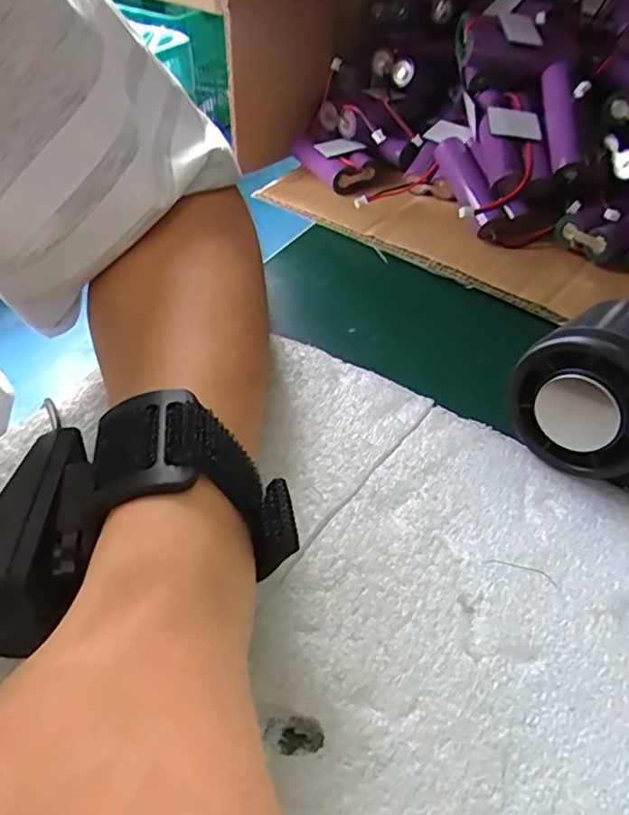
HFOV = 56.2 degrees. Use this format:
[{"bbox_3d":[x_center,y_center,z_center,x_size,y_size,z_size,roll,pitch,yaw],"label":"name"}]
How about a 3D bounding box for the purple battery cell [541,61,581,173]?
[{"bbox_3d":[0.138,-0.164,0.331,0.016,0.018,0.062,2,72,1],"label":"purple battery cell"}]

